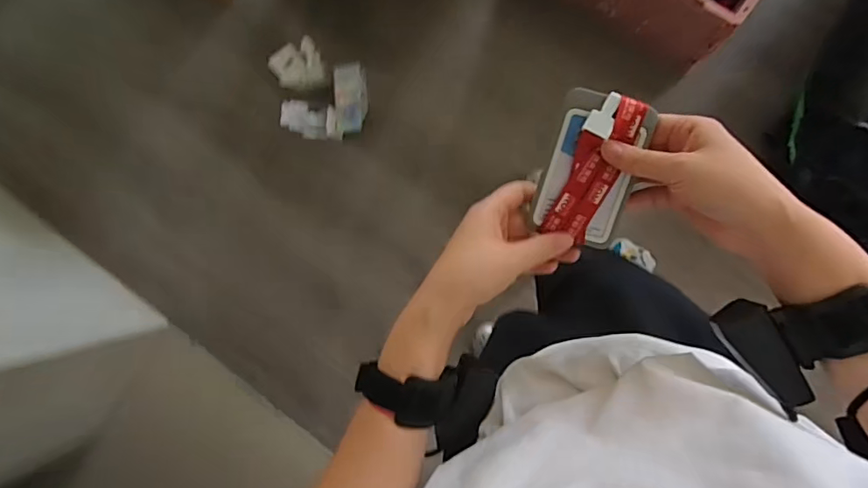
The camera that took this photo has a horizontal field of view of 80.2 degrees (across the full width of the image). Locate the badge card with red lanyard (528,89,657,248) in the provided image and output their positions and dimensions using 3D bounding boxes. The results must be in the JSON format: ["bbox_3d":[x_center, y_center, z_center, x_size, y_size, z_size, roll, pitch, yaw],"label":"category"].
[{"bbox_3d":[0.117,-0.056,0.388,0.065,0.011,0.111,16,107,6],"label":"badge card with red lanyard"}]

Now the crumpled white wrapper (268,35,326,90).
[{"bbox_3d":[-0.334,-0.444,1.287,0.122,0.076,0.105,-34,84,7],"label":"crumpled white wrapper"}]

